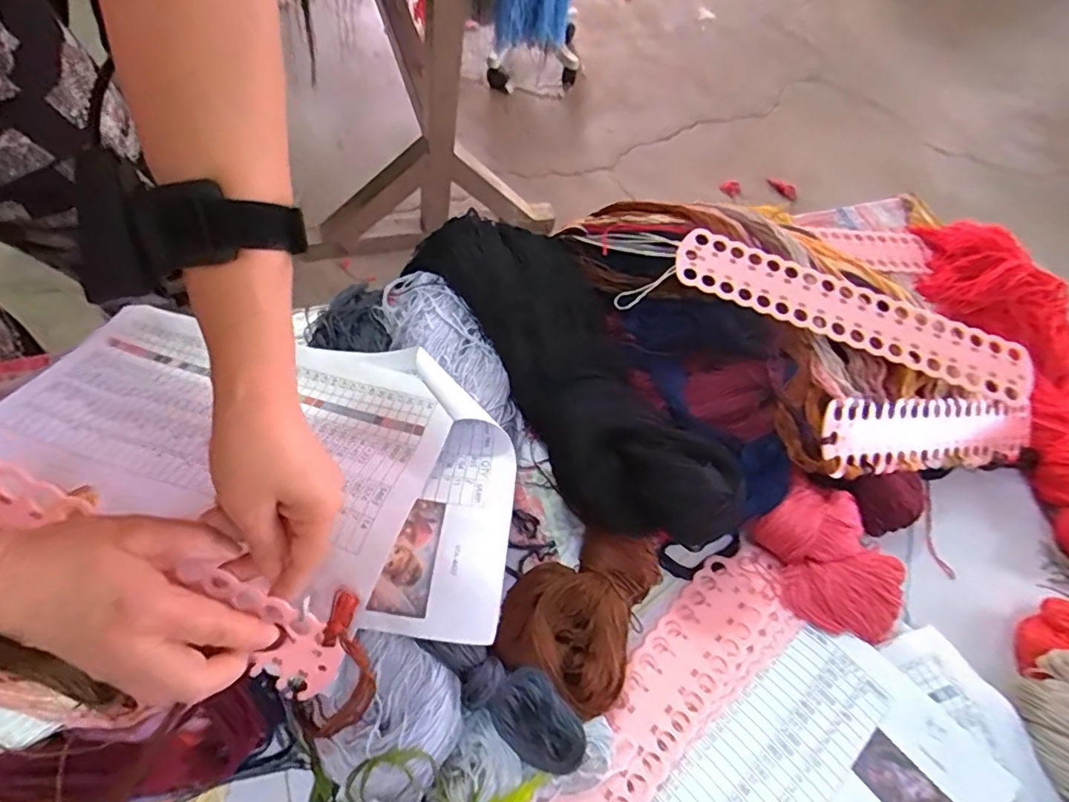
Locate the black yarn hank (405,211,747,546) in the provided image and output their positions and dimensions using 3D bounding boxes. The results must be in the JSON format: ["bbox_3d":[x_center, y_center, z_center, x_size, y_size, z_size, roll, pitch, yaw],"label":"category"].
[{"bbox_3d":[0.030,-0.041,0.438,0.128,0.086,0.337,-25,70,-20],"label":"black yarn hank"}]

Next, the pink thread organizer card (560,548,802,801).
[{"bbox_3d":[0.077,0.205,0.368,0.282,0.007,0.070,-35,59,-26],"label":"pink thread organizer card"}]

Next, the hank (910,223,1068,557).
[{"bbox_3d":[0.507,-0.050,0.570,0.107,0.071,0.412,-2,65,-13],"label":"hank"}]

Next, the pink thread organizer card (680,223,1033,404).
[{"bbox_3d":[0.263,-0.075,0.467,0.290,0.009,0.062,22,77,5],"label":"pink thread organizer card"}]

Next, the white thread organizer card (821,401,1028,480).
[{"bbox_3d":[0.338,0.025,0.468,0.270,0.008,0.054,-2,98,-24],"label":"white thread organizer card"}]

